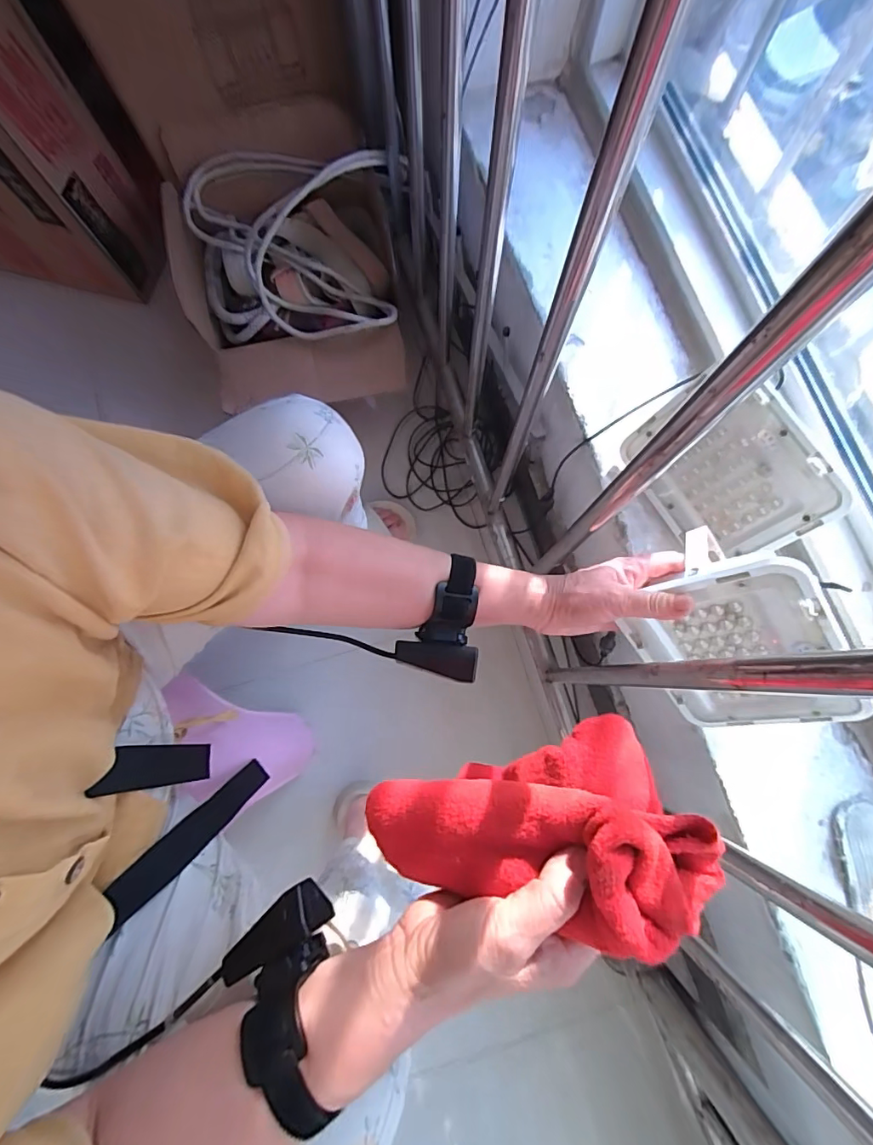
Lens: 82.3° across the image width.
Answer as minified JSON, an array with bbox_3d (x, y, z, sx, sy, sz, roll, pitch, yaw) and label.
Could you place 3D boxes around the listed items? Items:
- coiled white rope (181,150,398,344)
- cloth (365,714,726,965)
[{"bbox_3d":[-0.236,-0.525,0.774,0.328,0.149,0.311,-3,79,0],"label":"coiled white rope"},{"bbox_3d":[0.051,0.151,0.275,0.171,0.094,0.089,-16,79,-2],"label":"cloth"}]

